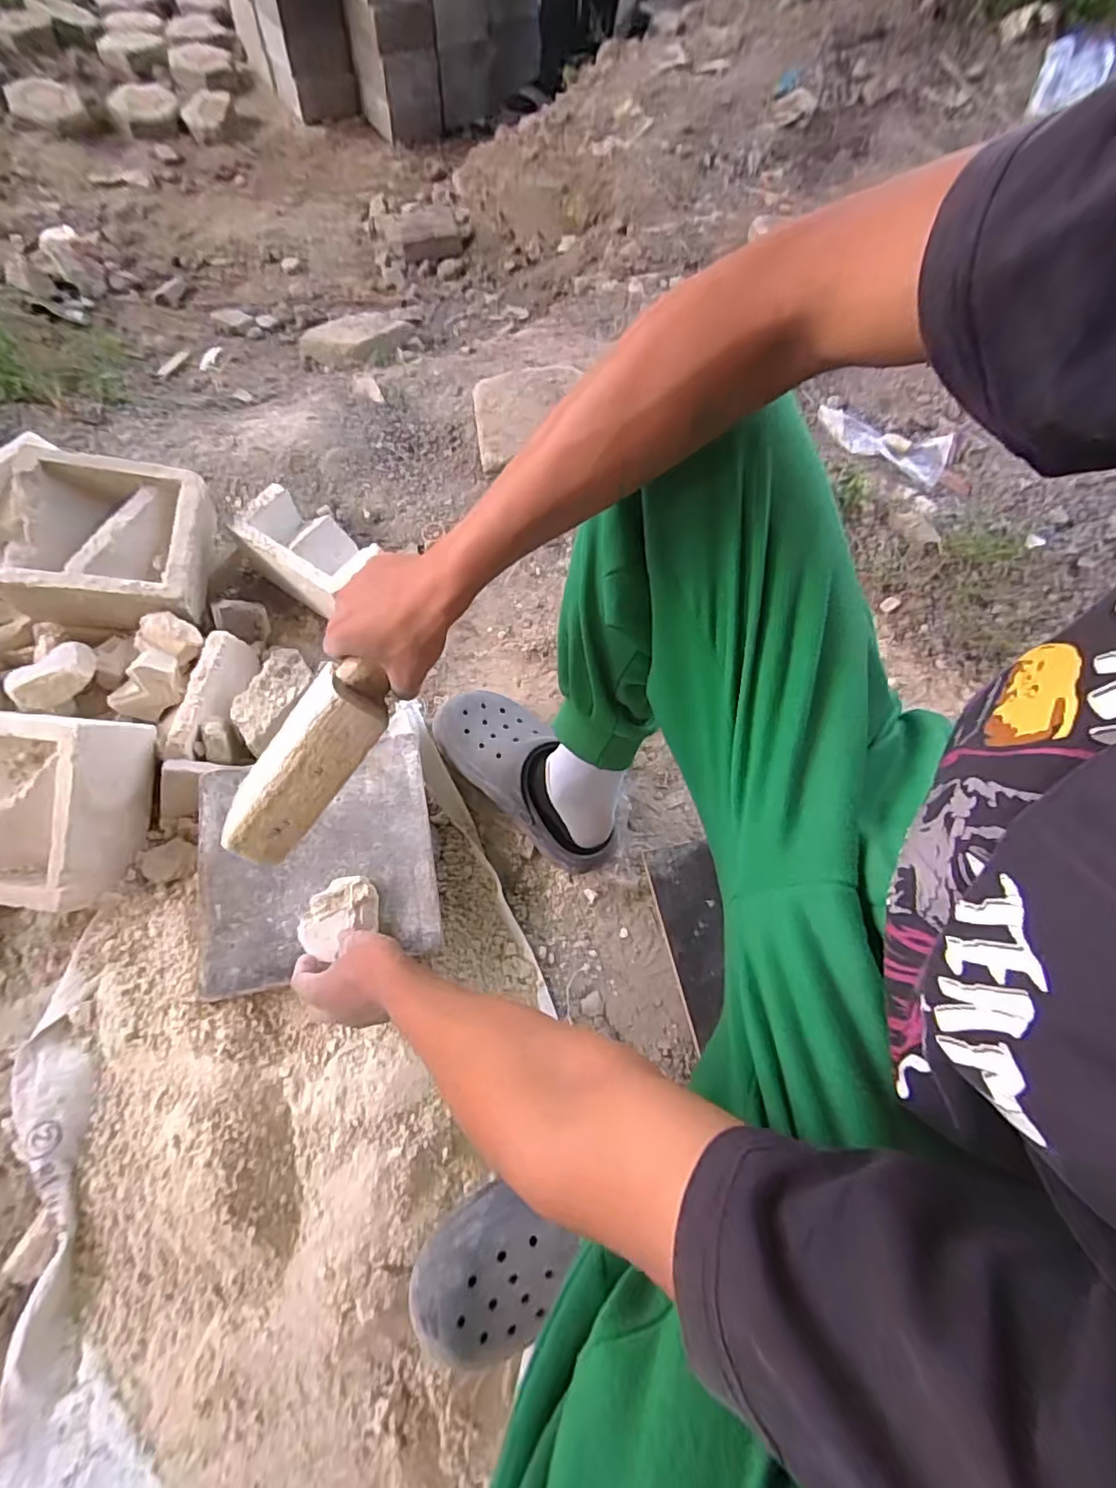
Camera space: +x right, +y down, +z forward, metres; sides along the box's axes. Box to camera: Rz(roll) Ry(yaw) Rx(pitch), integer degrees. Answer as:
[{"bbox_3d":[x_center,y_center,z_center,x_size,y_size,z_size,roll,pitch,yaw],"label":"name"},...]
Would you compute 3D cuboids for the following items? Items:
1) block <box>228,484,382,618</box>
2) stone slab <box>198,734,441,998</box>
[{"bbox_3d":[-0.353,-0.266,0.820,0.181,0.098,0.104,33,68,10],"label":"block"},{"bbox_3d":[-0.260,0.120,0.618,0.241,0.016,0.236,-10,68,-8],"label":"stone slab"}]

